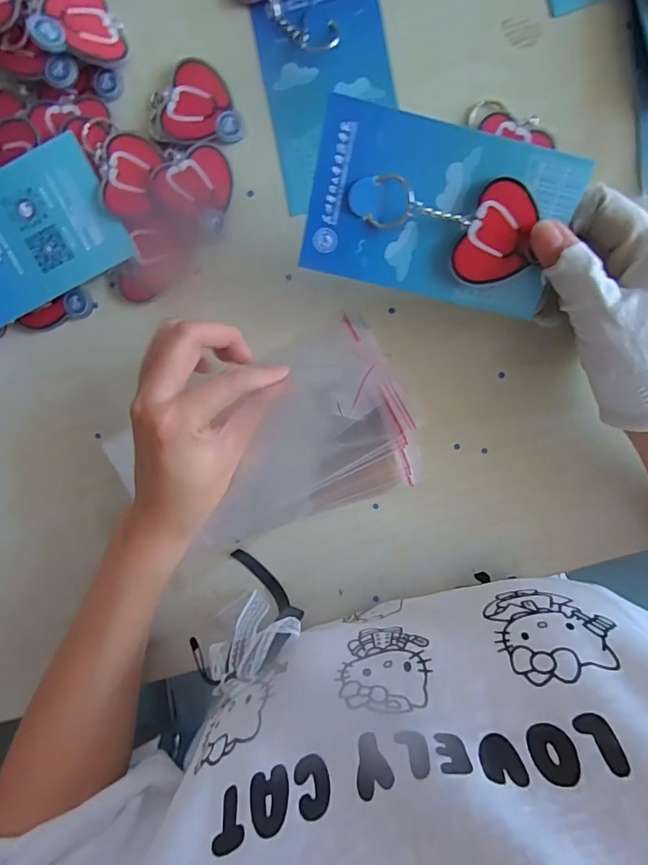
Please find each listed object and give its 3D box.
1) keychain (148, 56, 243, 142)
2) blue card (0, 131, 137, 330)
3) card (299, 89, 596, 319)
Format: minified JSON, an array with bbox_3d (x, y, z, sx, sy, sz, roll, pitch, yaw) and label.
[{"bbox_3d":[-0.082,-0.208,0.281,0.055,0.008,0.050,-3,97,2],"label":"keychain"},{"bbox_3d":[-0.197,-0.120,0.283,0.132,0.008,0.078,-28,99,3],"label":"blue card"},{"bbox_3d":[0.060,-0.112,0.230,0.130,0.006,0.078,12,113,-4],"label":"card"}]

